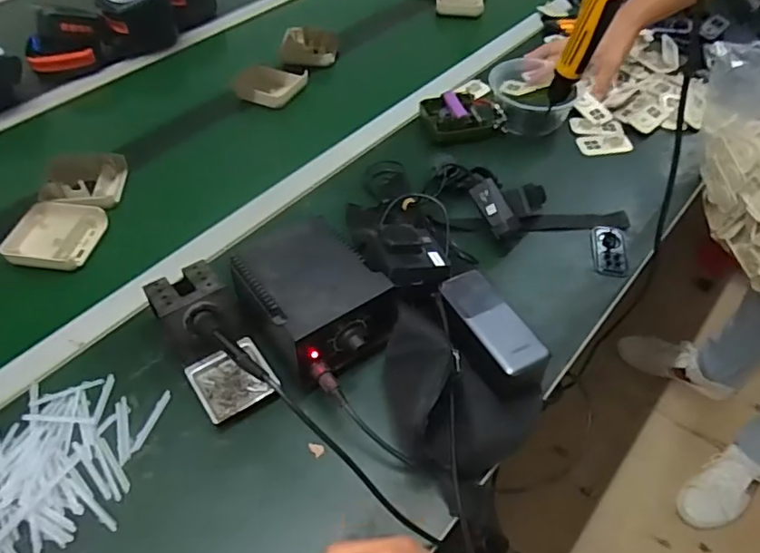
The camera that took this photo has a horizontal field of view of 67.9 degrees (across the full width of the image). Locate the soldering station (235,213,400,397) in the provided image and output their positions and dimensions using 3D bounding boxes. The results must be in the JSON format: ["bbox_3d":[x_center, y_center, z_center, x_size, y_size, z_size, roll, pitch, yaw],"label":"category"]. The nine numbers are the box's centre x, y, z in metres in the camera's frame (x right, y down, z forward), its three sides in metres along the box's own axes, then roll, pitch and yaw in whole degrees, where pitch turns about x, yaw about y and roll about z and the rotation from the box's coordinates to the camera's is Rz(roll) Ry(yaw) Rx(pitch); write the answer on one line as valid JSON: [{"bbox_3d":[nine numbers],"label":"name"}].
[{"bbox_3d":[-0.069,0.026,0.580,0.131,0.089,0.147,-26,55,-22],"label":"soldering station"}]

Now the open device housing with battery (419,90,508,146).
[{"bbox_3d":[0.121,-0.242,0.852,0.111,0.043,0.091,-14,51,-13],"label":"open device housing with battery"}]

